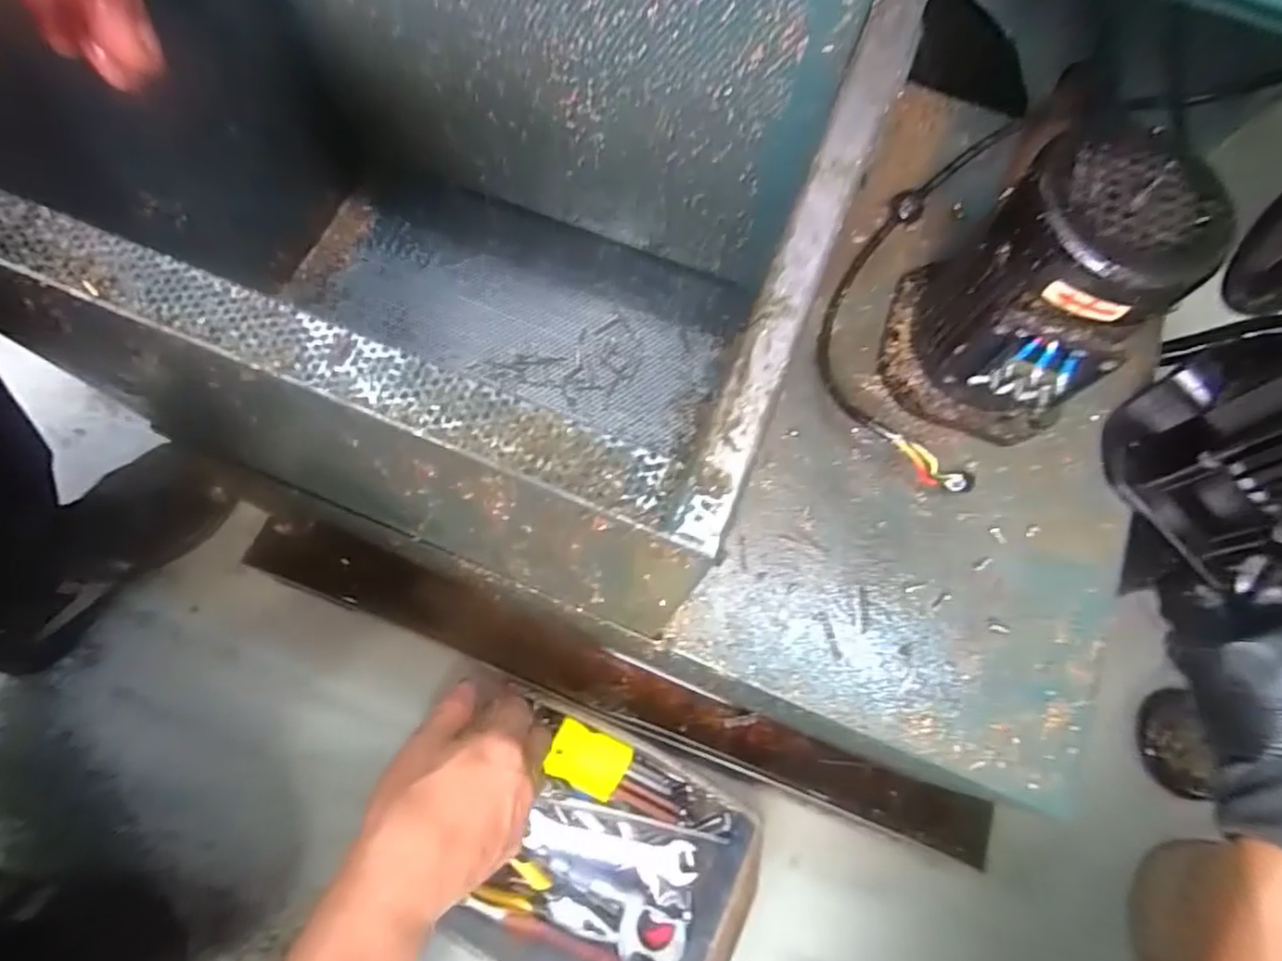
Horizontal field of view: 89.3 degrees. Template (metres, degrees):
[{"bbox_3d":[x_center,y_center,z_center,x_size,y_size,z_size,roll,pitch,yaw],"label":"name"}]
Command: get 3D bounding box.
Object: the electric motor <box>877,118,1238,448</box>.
[{"bbox_3d":[0.228,-0.106,0.383,0.114,0.157,0.115,23,72,5],"label":"electric motor"}]

